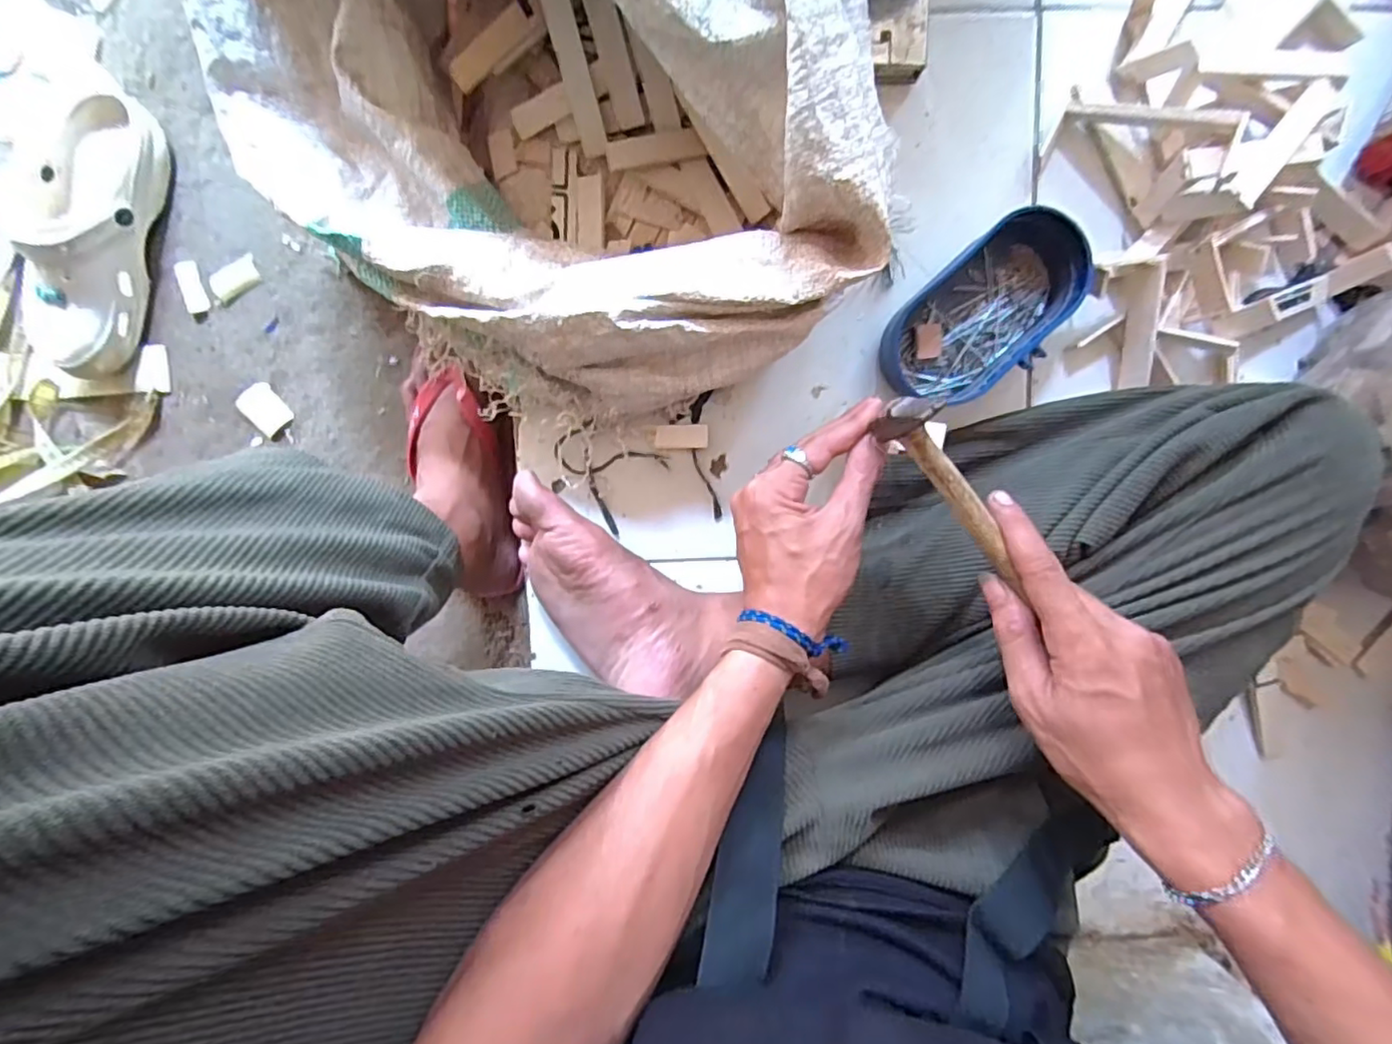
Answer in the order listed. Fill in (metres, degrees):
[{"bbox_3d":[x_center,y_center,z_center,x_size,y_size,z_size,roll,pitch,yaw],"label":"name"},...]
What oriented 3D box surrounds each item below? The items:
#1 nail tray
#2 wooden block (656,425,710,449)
[{"bbox_3d":[0.211,-0.152,0.465,0.145,0.049,0.085,-45,96,2],"label":"nail tray"},{"bbox_3d":[-0.011,-0.065,0.487,0.040,0.004,0.019,-2,96,-3],"label":"wooden block"}]

